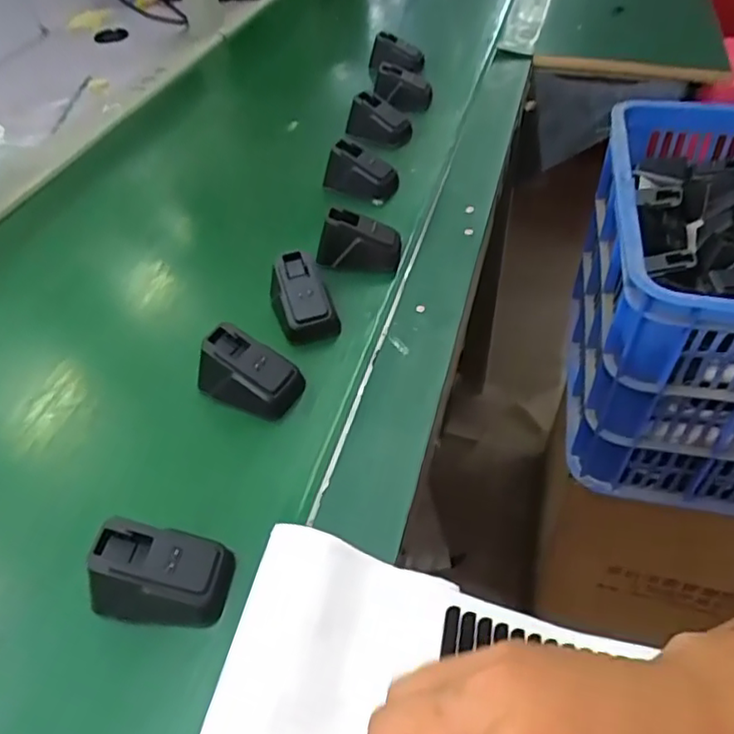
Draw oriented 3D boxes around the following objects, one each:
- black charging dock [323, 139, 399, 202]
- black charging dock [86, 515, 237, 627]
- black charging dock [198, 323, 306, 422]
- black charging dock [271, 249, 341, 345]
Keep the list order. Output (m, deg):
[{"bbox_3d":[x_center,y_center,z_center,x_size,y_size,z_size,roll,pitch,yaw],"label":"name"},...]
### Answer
[{"bbox_3d":[-0.004,-0.190,0.590,0.067,0.037,0.035,22,52,23],"label":"black charging dock"},{"bbox_3d":[-0.105,0.105,0.309,0.064,0.034,0.043,2,47,6],"label":"black charging dock"},{"bbox_3d":[-0.076,0.004,0.405,0.064,0.040,0.037,18,51,20],"label":"black charging dock"},{"bbox_3d":[-0.050,-0.053,0.460,0.041,0.040,0.058,-16,47,-11],"label":"black charging dock"}]

